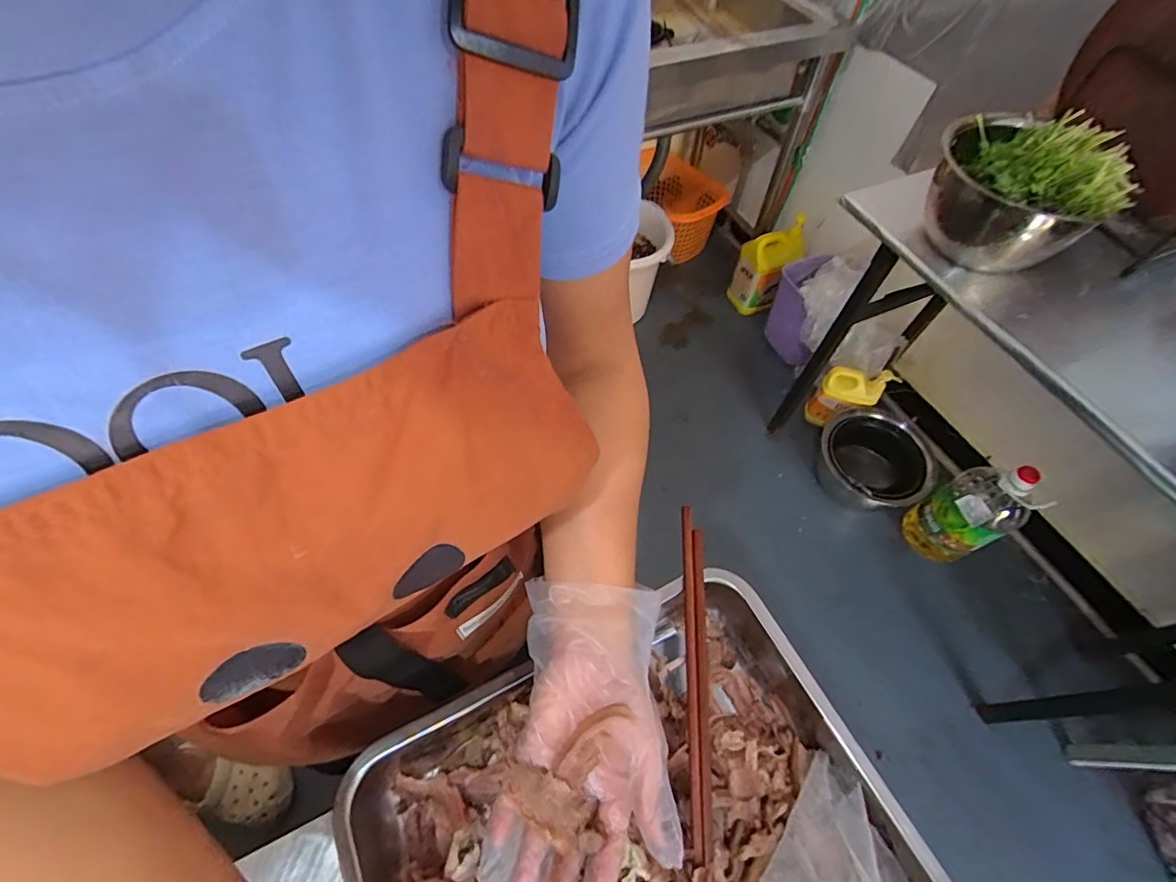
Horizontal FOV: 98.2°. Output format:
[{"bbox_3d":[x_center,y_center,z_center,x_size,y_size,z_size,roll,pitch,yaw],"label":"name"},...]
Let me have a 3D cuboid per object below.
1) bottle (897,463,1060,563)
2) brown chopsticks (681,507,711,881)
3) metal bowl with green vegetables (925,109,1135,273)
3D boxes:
[{"bbox_3d":[0.912,0.166,1.226,0.178,0.287,0.164,-20,61,-14],"label":"bottle"},{"bbox_3d":[0.076,0.234,0.345,0.018,0.017,0.393,5,58,1],"label":"brown chopsticks"},{"bbox_3d":[0.665,-0.383,0.808,0.213,0.166,0.251,-27,63,-17],"label":"metal bowl with green vegetables"}]

